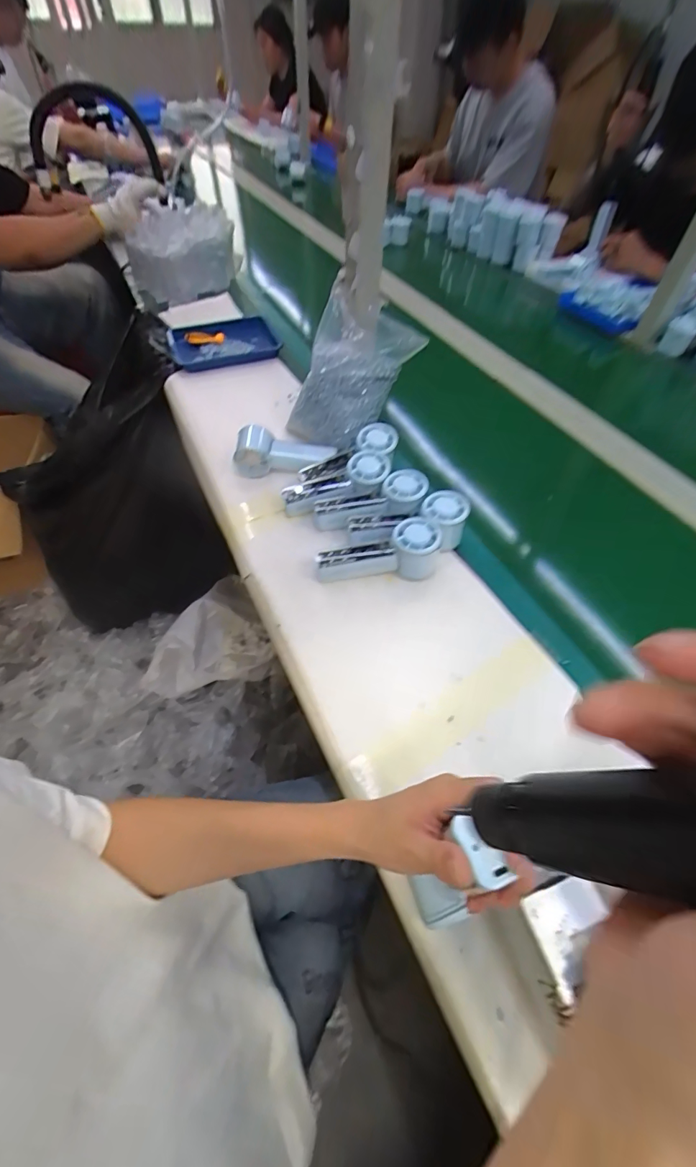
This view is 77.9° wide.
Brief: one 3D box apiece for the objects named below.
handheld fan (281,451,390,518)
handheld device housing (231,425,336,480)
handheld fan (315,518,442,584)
[{"bbox_3d":[-0.018,-0.138,0.594,0.150,0.033,0.061,-19,54,8],"label":"handheld fan"},{"bbox_3d":[-0.093,-0.200,0.641,0.147,0.055,0.054,3,54,0],"label":"handheld device housing"},{"bbox_3d":[0.039,-0.032,0.543,0.156,0.062,0.056,-12,54,6],"label":"handheld fan"}]

